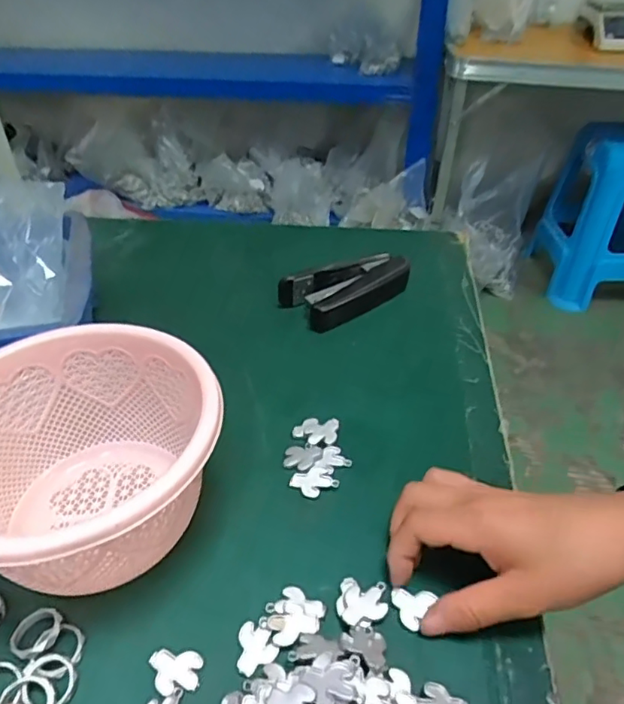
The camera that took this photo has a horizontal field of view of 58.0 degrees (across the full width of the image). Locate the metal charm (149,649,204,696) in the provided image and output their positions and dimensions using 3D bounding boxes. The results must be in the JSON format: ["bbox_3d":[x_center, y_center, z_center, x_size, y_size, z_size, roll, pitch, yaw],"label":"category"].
[{"bbox_3d":[-0.065,0.150,0.266,0.024,0.004,0.019,2,40,1],"label":"metal charm"}]

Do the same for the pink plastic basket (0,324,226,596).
[{"bbox_3d":[-0.125,0.065,0.302,0.136,0.089,0.142,1,40,-1],"label":"pink plastic basket"}]

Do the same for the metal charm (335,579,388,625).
[{"bbox_3d":[0.026,0.128,0.289,0.025,0.004,0.024,10,41,10],"label":"metal charm"}]

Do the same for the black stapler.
[{"bbox_3d":[0.032,-0.058,0.503,0.112,0.029,0.054,-25,46,-28],"label":"black stapler"}]

